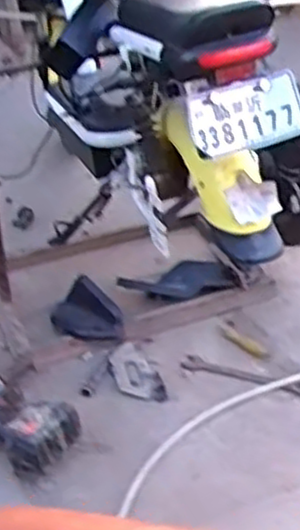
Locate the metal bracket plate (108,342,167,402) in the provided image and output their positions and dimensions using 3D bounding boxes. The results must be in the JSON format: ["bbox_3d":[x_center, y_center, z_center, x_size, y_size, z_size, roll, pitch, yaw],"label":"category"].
[{"bbox_3d":[-0.030,0.208,1.461,0.079,0.014,0.161,-12,34,-15],"label":"metal bracket plate"}]

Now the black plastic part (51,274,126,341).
[{"bbox_3d":[-0.136,0.098,1.550,0.123,0.047,0.187,-18,36,-24],"label":"black plastic part"}]

